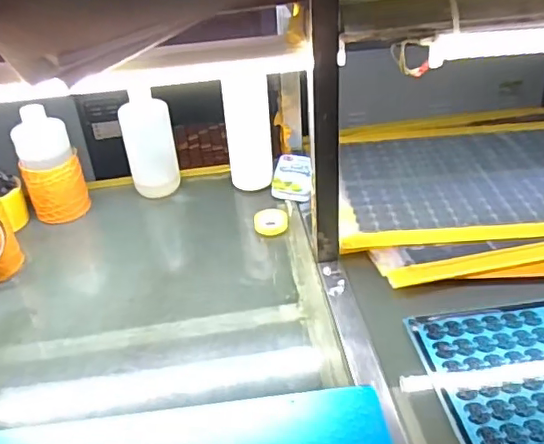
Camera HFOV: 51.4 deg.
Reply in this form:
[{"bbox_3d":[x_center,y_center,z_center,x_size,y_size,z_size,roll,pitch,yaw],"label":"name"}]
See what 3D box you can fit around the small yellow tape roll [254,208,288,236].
[{"bbox_3d":[-0.001,-0.001,0.796,0.047,0.015,0.046,-3,35,2],"label":"small yellow tape roll"}]

